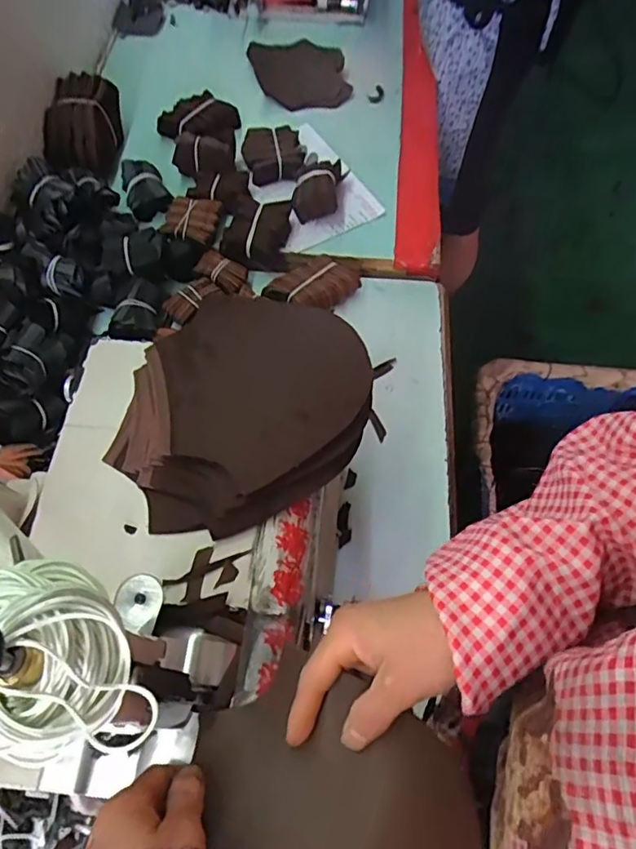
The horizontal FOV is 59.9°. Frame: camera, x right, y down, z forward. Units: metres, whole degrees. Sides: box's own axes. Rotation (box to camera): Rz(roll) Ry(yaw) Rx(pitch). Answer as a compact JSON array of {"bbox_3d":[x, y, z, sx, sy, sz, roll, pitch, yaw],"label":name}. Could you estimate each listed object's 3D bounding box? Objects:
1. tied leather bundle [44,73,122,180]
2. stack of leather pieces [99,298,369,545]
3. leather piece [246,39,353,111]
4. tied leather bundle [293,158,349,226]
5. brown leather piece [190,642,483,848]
[{"bbox_3d":[-0.320,-0.403,0.755,0.087,0.069,0.134,2,63,-1],"label":"tied leather bundle"},{"bbox_3d":[-0.059,-0.020,0.455,0.217,0.032,0.177,-31,68,-16],"label":"stack of leather pieces"},{"bbox_3d":[-0.028,-0.548,0.844,0.140,0.046,0.161,-8,64,-5],"label":"leather piece"},{"bbox_3d":[0.001,-0.320,0.739,0.058,0.032,0.112,10,64,4],"label":"tied leather bundle"},{"bbox_3d":[0.013,0.223,0.324,0.149,0.051,0.163,1,63,-1],"label":"brown leather piece"}]

